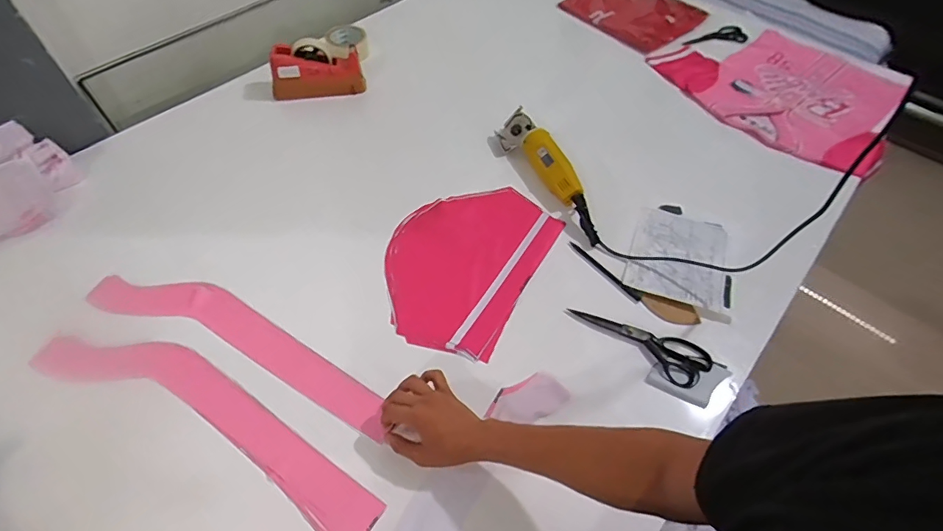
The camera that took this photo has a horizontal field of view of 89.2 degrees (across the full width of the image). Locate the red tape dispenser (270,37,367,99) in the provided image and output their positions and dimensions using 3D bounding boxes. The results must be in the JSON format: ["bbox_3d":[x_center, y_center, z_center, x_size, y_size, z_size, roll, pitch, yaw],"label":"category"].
[{"bbox_3d":[-0.348,-0.436,1.066,0.201,0.103,0.063,-11,55,-9],"label":"red tape dispenser"}]

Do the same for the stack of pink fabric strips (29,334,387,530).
[{"bbox_3d":[-0.360,0.203,0.659,0.542,0.010,0.108,24,56,12],"label":"stack of pink fabric strips"}]

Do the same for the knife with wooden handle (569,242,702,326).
[{"bbox_3d":[0.268,0.031,0.811,0.239,0.011,0.051,35,60,21],"label":"knife with wooden handle"}]

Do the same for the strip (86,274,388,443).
[{"bbox_3d":[-0.347,0.109,0.733,0.511,0.011,0.100,21,53,11],"label":"strip"}]

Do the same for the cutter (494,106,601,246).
[{"bbox_3d":[0.154,-0.179,0.926,0.075,0.062,0.338,-23,58,-18],"label":"cutter"}]

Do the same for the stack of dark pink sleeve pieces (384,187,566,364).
[{"bbox_3d":[-0.015,-0.019,0.838,0.248,0.020,0.356,24,57,15],"label":"stack of dark pink sleeve pieces"}]

